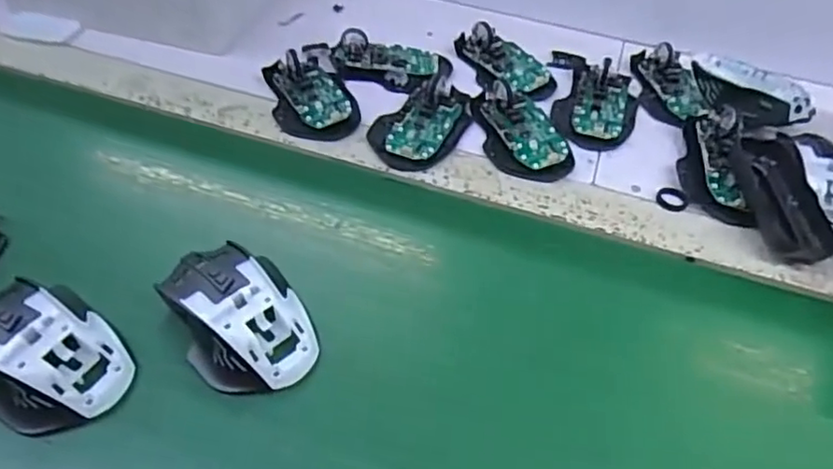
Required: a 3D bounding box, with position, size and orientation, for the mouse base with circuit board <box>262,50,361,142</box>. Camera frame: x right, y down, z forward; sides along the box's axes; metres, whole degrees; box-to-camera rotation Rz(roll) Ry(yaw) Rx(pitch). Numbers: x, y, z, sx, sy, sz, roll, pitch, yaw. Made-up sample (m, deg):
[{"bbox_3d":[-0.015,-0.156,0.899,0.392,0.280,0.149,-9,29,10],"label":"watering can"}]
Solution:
[{"bbox_3d":[-0.092,-0.127,0.549,0.074,0.024,0.099,-11,51,-13],"label":"mouse base with circuit board"}]

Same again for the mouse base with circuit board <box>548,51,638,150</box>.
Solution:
[{"bbox_3d":[0.169,-0.137,0.582,0.082,0.022,0.137,12,50,7],"label":"mouse base with circuit board"}]

